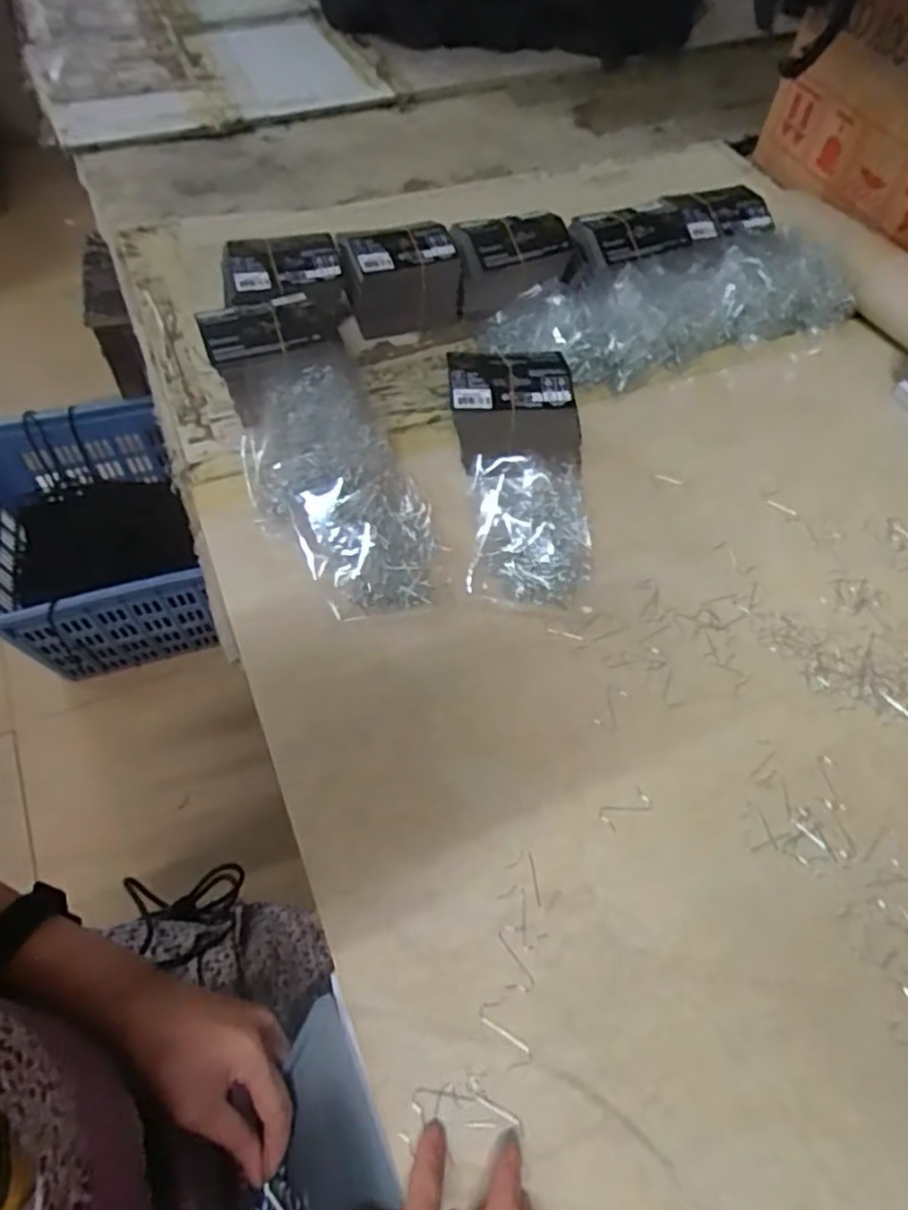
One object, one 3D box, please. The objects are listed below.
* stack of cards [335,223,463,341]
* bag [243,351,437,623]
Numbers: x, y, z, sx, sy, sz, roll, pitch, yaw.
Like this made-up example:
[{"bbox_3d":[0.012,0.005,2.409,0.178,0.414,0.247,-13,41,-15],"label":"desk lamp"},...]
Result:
[{"bbox_3d":[-0.050,-0.309,0.676,0.107,0.081,0.051,-11,59,-9],"label":"stack of cards"},{"bbox_3d":[-0.091,-0.093,0.554,0.117,0.055,0.223,-24,62,-16],"label":"bag"}]

